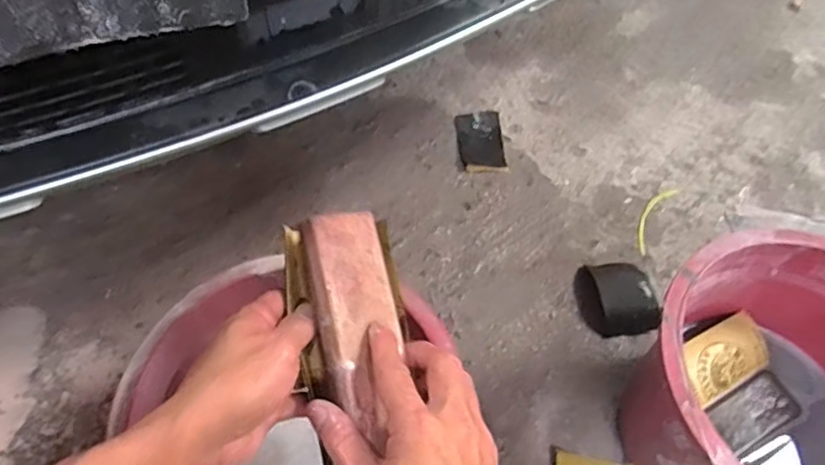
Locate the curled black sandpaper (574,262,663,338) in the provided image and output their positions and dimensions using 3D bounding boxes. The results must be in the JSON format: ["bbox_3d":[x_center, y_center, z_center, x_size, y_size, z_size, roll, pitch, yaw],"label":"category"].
[{"bbox_3d":[0.264,0.079,0.769,0.086,0.038,0.103,-2,56,-3],"label":"curled black sandpaper"}]

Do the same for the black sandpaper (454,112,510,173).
[{"bbox_3d":[0.107,-0.143,0.931,0.070,0.008,0.119,-3,56,-4],"label":"black sandpaper"}]

